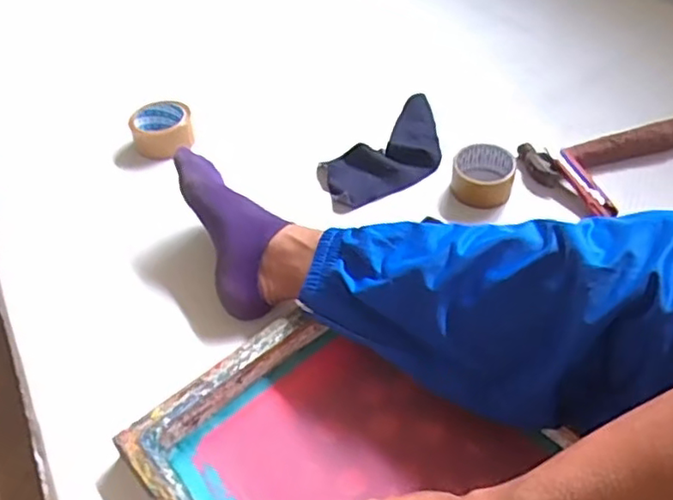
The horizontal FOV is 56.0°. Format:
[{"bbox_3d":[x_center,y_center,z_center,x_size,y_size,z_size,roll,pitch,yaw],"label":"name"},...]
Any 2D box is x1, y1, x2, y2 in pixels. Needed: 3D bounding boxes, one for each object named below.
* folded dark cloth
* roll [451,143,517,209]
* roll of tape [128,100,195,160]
[{"bbox_3d":[0.087,-0.142,0.960,0.258,0.035,0.134,-36,54,-26],"label":"folded dark cloth"},{"bbox_3d":[0.204,-0.103,0.888,0.084,0.054,0.076,7,48,11],"label":"roll"},{"bbox_3d":[-0.274,-0.192,0.999,0.088,0.048,0.096,-3,46,3],"label":"roll of tape"}]

